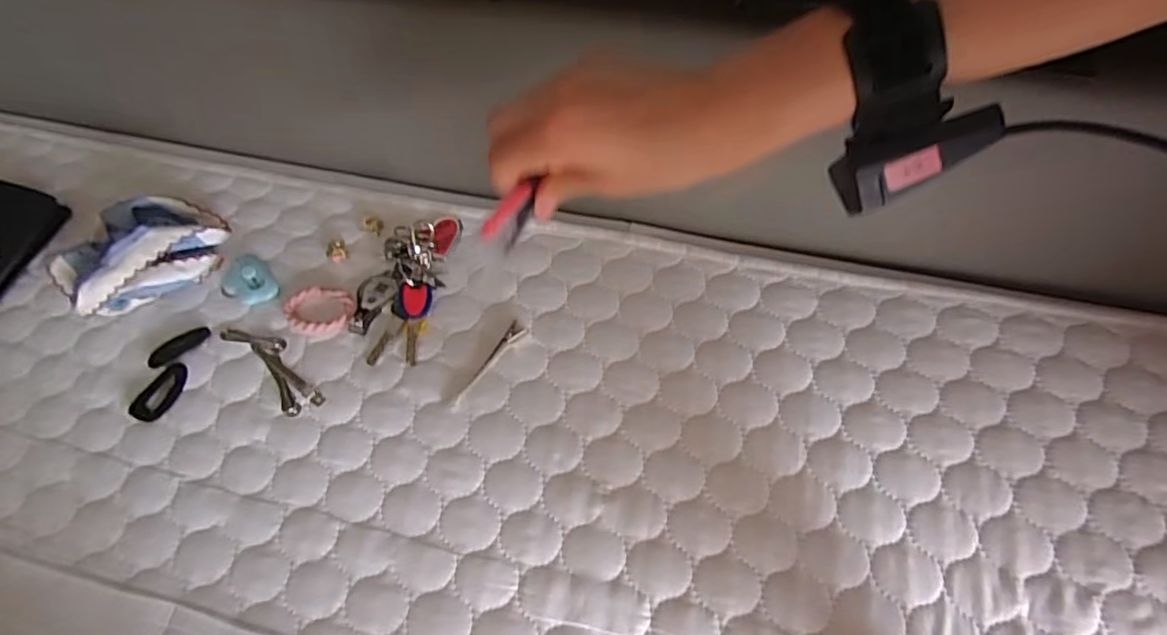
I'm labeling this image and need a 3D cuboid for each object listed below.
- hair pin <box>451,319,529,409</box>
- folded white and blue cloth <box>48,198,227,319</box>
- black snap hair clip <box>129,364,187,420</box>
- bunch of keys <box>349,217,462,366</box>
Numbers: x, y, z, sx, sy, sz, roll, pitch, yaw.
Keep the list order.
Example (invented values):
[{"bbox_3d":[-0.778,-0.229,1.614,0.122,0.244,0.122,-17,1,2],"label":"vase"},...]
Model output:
[{"bbox_3d":[-0.073,0.037,0.474,0.014,0.004,0.084,28,66,18],"label":"hair pin"},{"bbox_3d":[-0.389,-0.061,0.520,0.114,0.059,0.129,29,67,19],"label":"folded white and blue cloth"},{"bbox_3d":[-0.338,0.058,0.480,0.030,0.007,0.049,20,64,15],"label":"black snap hair clip"},{"bbox_3d":[-0.154,-0.032,0.509,0.068,0.020,0.137,10,62,10],"label":"bunch of keys"}]

